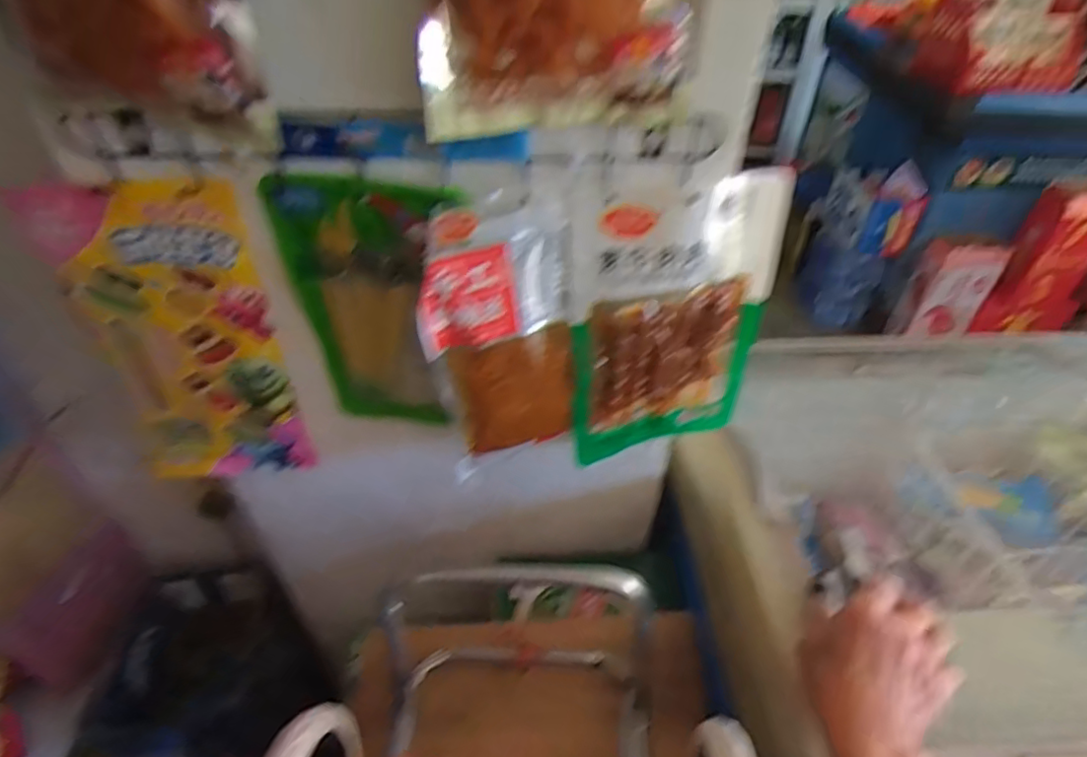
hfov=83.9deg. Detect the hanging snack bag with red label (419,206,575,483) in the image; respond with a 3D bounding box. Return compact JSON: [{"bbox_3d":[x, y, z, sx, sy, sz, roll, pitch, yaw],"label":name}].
[{"bbox_3d":[-0.033,-0.026,0.473,0.112,0.216,0.029,-12,44,-15],"label":"hanging snack bag with red label"}]

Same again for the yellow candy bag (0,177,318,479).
[{"bbox_3d":[-0.303,-0.023,0.517,0.155,0.285,0.031,1,42,0],"label":"yellow candy bag"}]

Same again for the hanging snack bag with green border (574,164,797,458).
[{"bbox_3d":[0.101,-0.046,0.506,0.158,0.256,0.038,-9,43,-11],"label":"hanging snack bag with green border"}]

